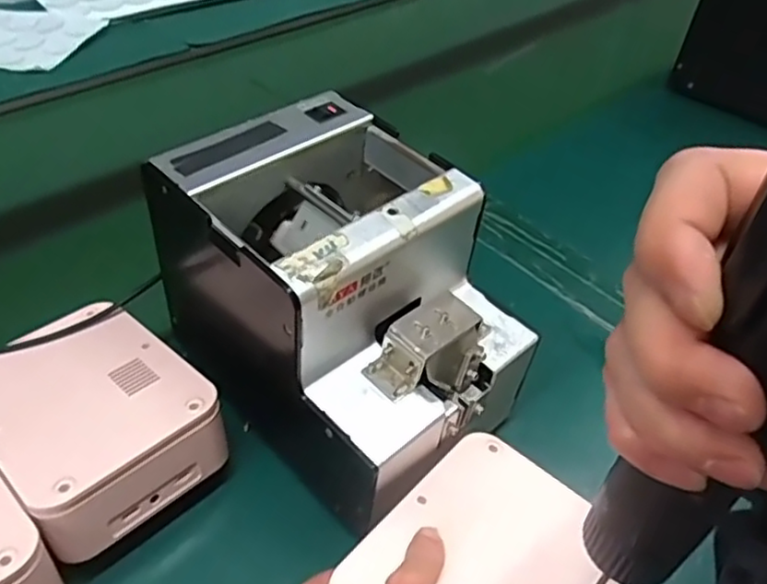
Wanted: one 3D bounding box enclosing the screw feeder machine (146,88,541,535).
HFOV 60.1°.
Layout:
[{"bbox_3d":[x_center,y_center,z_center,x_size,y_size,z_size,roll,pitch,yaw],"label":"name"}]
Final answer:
[{"bbox_3d":[-0.020,0.003,0.366,0.176,0.140,0.125,35,51,29],"label":"screw feeder machine"}]

